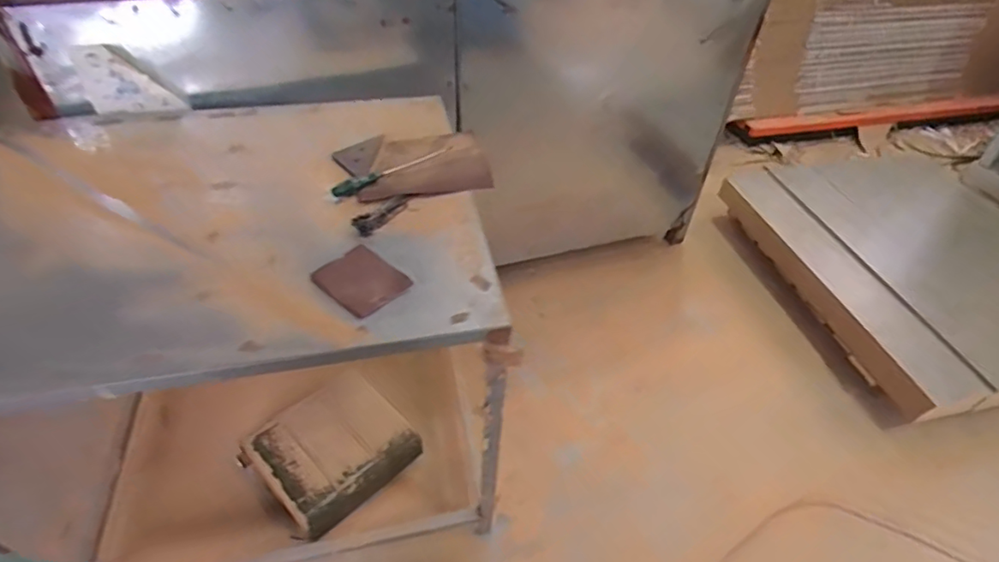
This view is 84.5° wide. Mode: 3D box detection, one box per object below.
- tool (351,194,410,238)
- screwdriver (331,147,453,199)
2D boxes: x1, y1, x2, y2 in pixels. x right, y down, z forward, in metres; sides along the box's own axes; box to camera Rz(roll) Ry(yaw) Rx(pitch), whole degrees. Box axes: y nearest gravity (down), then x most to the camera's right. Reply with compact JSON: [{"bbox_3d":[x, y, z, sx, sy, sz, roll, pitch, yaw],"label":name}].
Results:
[{"bbox_3d":[-0.219,-0.130,1.048,0.039,0.020,0.130,35,53,28],"label":"tool"},{"bbox_3d":[-0.220,-0.237,1.140,0.272,0.023,0.039,-33,57,-26],"label":"screwdriver"}]

